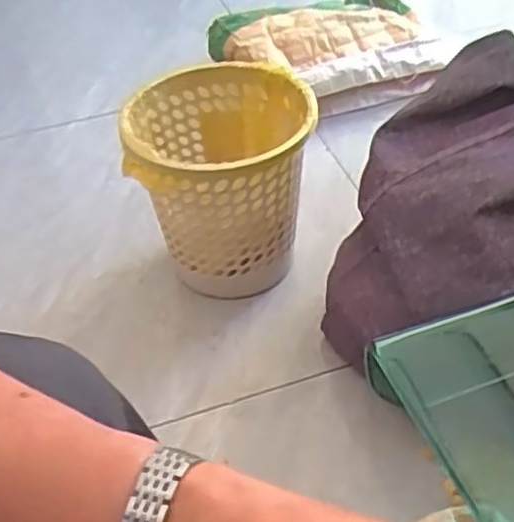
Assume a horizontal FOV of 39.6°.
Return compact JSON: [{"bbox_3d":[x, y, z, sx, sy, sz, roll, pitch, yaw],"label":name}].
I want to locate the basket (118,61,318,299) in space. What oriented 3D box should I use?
[{"bbox_3d":[-0.040,-0.108,1.057,0.248,0.272,0.247,1,44,8],"label":"basket"}]

